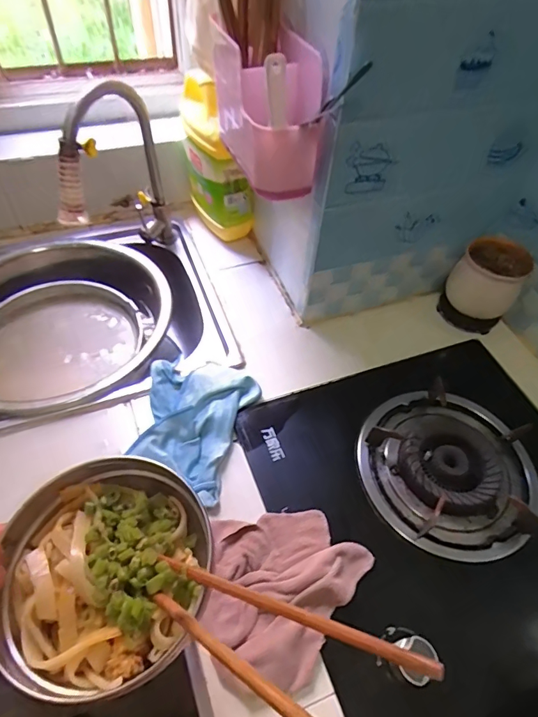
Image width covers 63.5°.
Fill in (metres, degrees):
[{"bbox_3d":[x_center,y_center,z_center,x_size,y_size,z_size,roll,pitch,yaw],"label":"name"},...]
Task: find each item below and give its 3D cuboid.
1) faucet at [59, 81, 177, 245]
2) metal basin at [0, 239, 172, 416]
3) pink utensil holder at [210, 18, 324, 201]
[{"bbox_3d":[-0.214,-0.250,0.625,0.052,0.250,0.206,20,55,11],"label":"faucet"},{"bbox_3d":[-0.317,-0.047,0.658,0.313,0.098,0.324,2,53,-2],"label":"metal basin"},{"bbox_3d":[0.008,-0.258,0.466,0.070,0.138,0.104,-14,55,-13],"label":"pink utensil holder"}]

